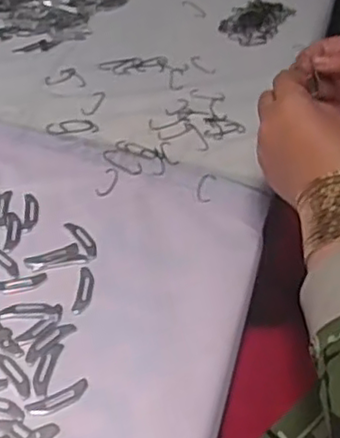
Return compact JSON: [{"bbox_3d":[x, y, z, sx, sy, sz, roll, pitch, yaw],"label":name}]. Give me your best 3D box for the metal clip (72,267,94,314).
[{"bbox_3d":[-0.065,0.054,0.522,0.012,0.004,0.043,7,45,1],"label":"metal clip"}]

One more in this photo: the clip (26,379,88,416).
[{"bbox_3d":[-0.074,0.121,0.456,0.044,0.004,0.014,-20,51,-24],"label":"clip"}]

